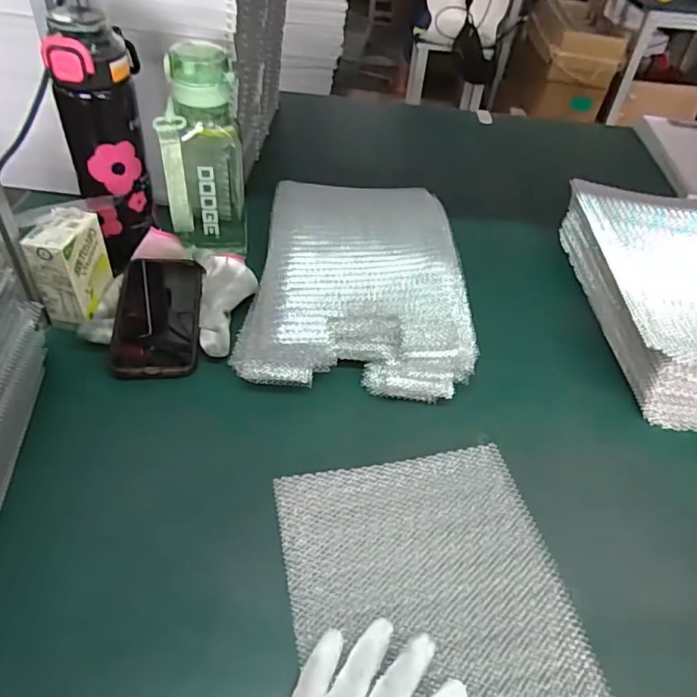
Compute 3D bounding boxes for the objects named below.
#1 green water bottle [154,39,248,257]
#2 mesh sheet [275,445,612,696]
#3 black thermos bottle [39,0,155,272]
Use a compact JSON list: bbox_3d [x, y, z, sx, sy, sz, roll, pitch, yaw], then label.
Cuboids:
[{"bbox_3d":[-0.157,-0.202,0.595,0.085,0.218,0.081,-5,46,-12],"label":"green water bottle"},{"bbox_3d":[0.071,0.215,0.369,0.203,0.010,0.324,-7,46,-14],"label":"mesh sheet"},{"bbox_3d":[-0.247,-0.211,0.560,0.078,0.227,0.078,-10,47,-17],"label":"black thermos bottle"}]

